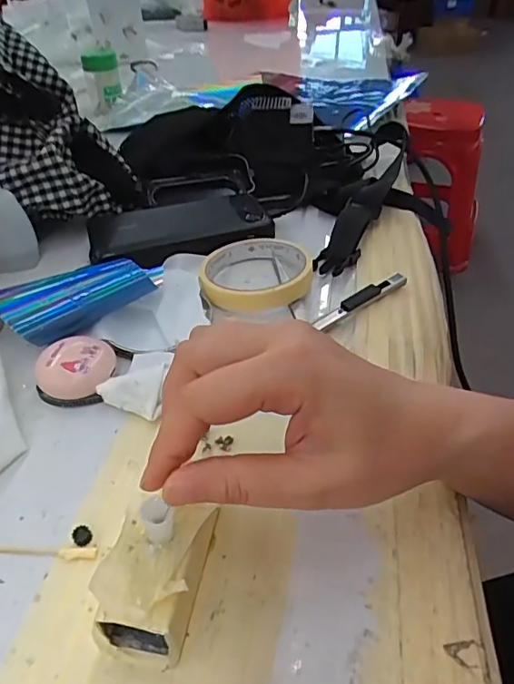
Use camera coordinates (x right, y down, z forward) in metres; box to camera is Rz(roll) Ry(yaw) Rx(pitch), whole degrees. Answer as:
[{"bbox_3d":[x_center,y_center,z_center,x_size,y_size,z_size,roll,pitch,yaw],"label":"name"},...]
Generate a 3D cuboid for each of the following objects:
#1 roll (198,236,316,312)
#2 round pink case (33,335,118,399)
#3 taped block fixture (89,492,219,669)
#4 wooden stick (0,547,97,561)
[{"bbox_3d":[0.000,-0.059,0.418,0.085,0.016,0.086,0,41,0],"label":"roll"},{"bbox_3d":[-0.114,0.017,0.334,0.045,0.022,0.043,0,41,0],"label":"round pink case"},{"bbox_3d":[-0.041,0.099,0.222,0.039,0.044,0.056,9,42,11],"label":"taped block fixture"},{"bbox_3d":[-0.107,0.101,0.253,0.059,0.004,0.006,2,41,3],"label":"wooden stick"}]

